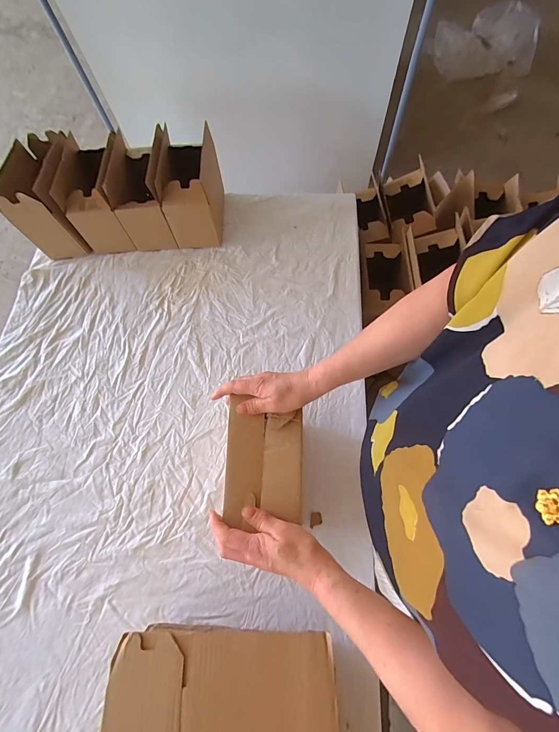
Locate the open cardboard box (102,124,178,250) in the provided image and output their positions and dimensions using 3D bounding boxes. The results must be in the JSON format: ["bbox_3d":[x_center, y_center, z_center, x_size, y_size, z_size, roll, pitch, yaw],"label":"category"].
[{"bbox_3d":[-0.316,-0.415,0.796,0.119,0.181,0.200,-6,67,0],"label":"open cardboard box"}]

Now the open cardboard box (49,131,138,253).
[{"bbox_3d":[-0.424,-0.408,0.794,0.121,0.183,0.199,-4,67,1],"label":"open cardboard box"}]

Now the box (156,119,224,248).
[{"bbox_3d":[-0.206,-0.420,0.801,0.117,0.169,0.212,-4,67,1],"label":"box"}]

